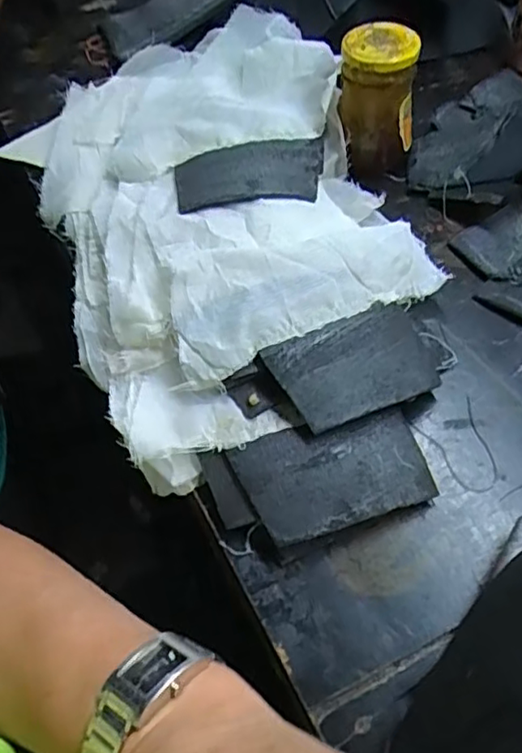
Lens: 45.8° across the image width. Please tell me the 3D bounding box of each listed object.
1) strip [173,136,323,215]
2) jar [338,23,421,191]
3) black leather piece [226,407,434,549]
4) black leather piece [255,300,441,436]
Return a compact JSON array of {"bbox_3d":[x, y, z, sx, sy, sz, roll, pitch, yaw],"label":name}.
[{"bbox_3d":[-0.008,-0.159,0.478,0.116,0.016,0.078,-5,55,1],"label":"strip"},{"bbox_3d":[0.094,-0.217,0.498,0.059,0.105,0.054,4,56,7],"label":"jar"},{"bbox_3d":[0.043,0.057,0.360,0.109,0.018,0.061,-14,56,-4],"label":"black leather piece"},{"bbox_3d":[0.062,-0.007,0.383,0.105,0.013,0.062,-22,75,-22],"label":"black leather piece"}]

